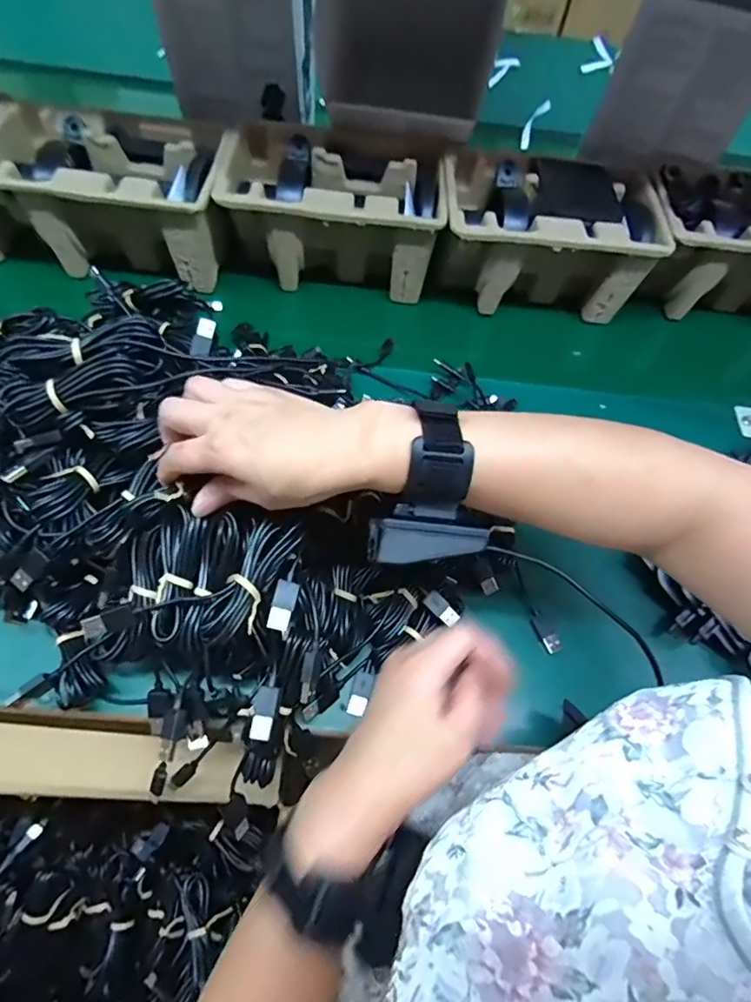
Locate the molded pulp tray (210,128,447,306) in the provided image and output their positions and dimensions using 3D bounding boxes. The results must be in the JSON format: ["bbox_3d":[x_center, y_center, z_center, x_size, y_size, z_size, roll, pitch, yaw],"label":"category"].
[{"bbox_3d":[-0.044,-0.304,0.563,0.217,0.110,0.127,5,62,-1],"label":"molded pulp tray"}]

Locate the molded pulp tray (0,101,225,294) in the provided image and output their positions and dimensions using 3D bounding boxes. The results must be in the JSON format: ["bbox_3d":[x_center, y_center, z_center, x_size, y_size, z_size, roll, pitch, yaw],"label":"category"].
[{"bbox_3d":[-0.271,-0.314,0.545,0.217,0.107,0.139,2,63,-3],"label":"molded pulp tray"}]

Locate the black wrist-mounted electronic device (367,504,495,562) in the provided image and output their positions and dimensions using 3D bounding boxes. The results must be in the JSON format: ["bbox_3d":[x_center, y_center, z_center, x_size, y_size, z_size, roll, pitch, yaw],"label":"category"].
[{"bbox_3d":[0.033,0.019,0.307,0.073,0.023,0.027,-2,63,-5],"label":"black wrist-mounted electronic device"}]

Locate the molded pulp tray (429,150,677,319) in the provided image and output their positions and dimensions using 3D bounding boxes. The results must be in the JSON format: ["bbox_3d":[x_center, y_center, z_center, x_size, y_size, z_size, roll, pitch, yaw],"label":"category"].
[{"bbox_3d":[0.178,-0.286,0.570,0.225,0.106,0.142,2,63,-3],"label":"molded pulp tray"}]

